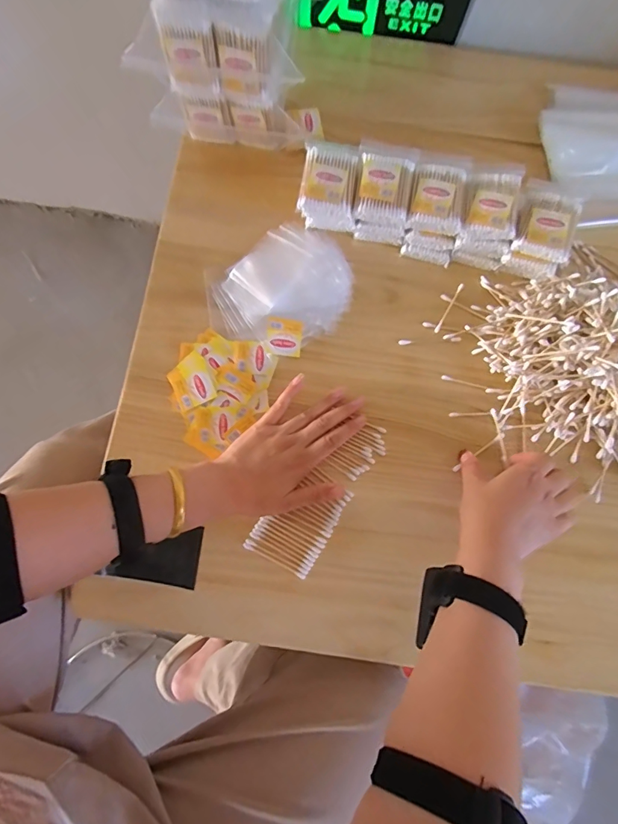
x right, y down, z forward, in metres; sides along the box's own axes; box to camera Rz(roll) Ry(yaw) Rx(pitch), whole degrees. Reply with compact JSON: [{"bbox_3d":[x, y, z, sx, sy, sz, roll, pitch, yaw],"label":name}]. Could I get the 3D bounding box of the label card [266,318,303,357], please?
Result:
[{"bbox_3d":[-0.028,-0.085,0.505,0.039,0.004,0.042,6,90,-9],"label":"label card"}]

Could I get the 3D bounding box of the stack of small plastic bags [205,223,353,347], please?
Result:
[{"bbox_3d":[-0.033,-0.141,0.510,0.165,0.021,0.134,-31,80,-7],"label":"stack of small plastic bags"}]

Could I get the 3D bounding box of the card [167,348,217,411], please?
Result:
[{"bbox_3d":[-0.133,-0.034,0.495,0.044,0.005,0.058,-26,80,-6],"label":"card"}]

